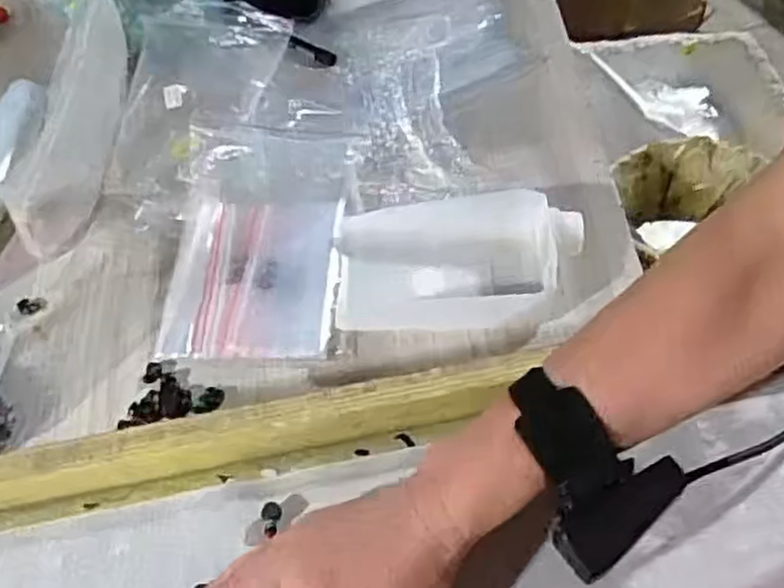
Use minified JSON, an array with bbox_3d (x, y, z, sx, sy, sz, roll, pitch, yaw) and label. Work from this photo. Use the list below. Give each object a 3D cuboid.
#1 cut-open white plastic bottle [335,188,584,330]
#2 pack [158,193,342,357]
[{"bbox_3d":[0.055,-0.030,0.621,0.204,0.043,0.119,-5,56,0],"label":"cut-open white plastic bottle"},{"bbox_3d":[-0.120,-0.017,0.644,0.148,0.030,0.147,-2,56,2],"label":"pack"}]

